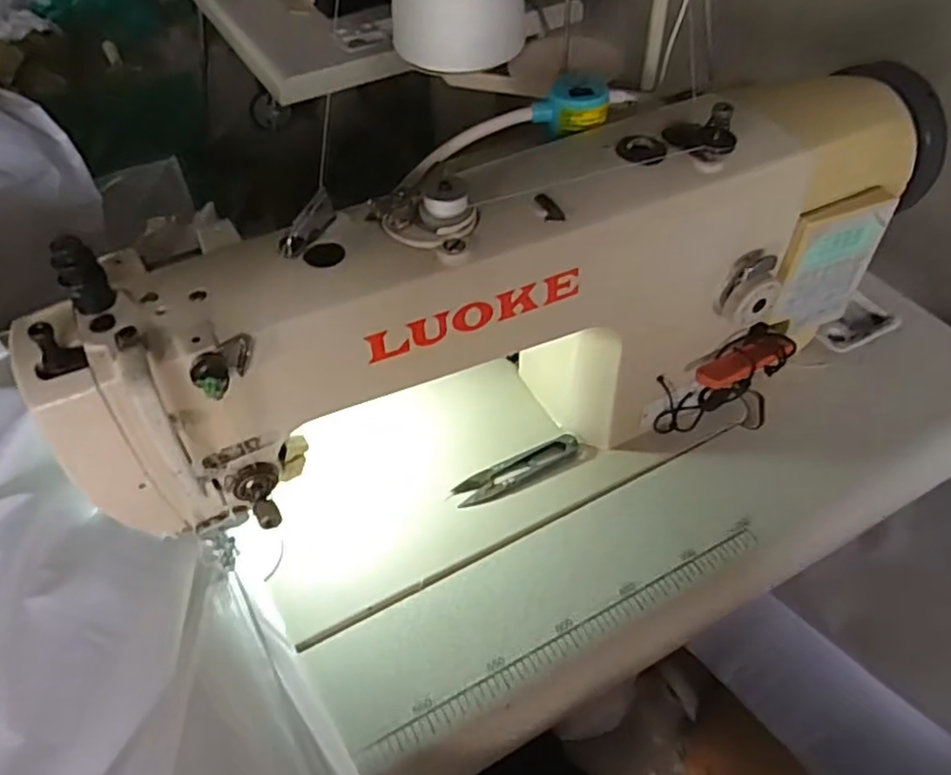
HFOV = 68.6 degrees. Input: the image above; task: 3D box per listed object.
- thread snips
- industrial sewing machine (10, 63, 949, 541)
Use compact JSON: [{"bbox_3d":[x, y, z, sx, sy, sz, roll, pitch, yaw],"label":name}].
[{"bbox_3d":[0.032,0.061,0.523,0.102,0.004,0.022,-22,52,-17],"label":"thread snips"},{"bbox_3d":[0.051,-0.054,0.473,0.569,0.233,0.168,-19,52,-15],"label":"industrial sewing machine"}]

